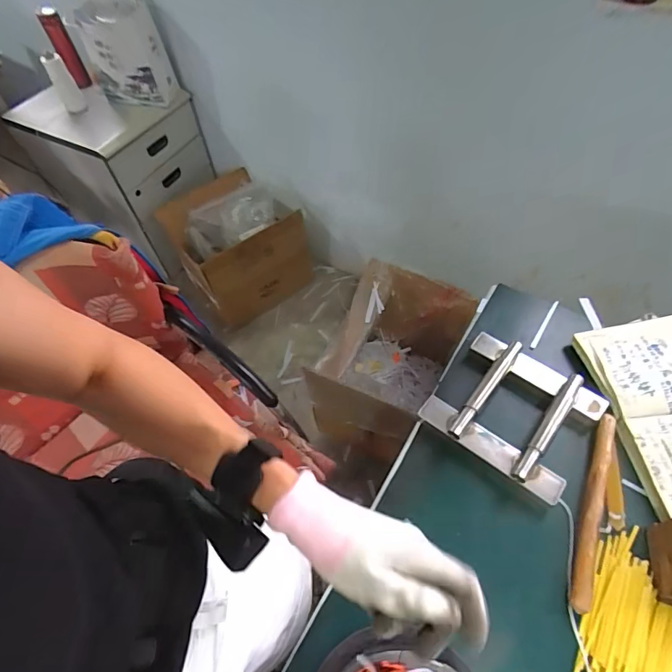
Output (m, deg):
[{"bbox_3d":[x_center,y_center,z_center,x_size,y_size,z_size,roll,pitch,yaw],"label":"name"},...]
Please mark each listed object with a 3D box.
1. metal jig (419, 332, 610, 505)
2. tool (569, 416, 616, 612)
[{"bbox_3d":[0.245,0.101,0.598,0.192,0.045,0.176,33,64,22],"label":"metal jig"},{"bbox_3d":[0.318,0.206,0.530,0.022,0.022,0.244,21,60,16],"label":"tool"}]

